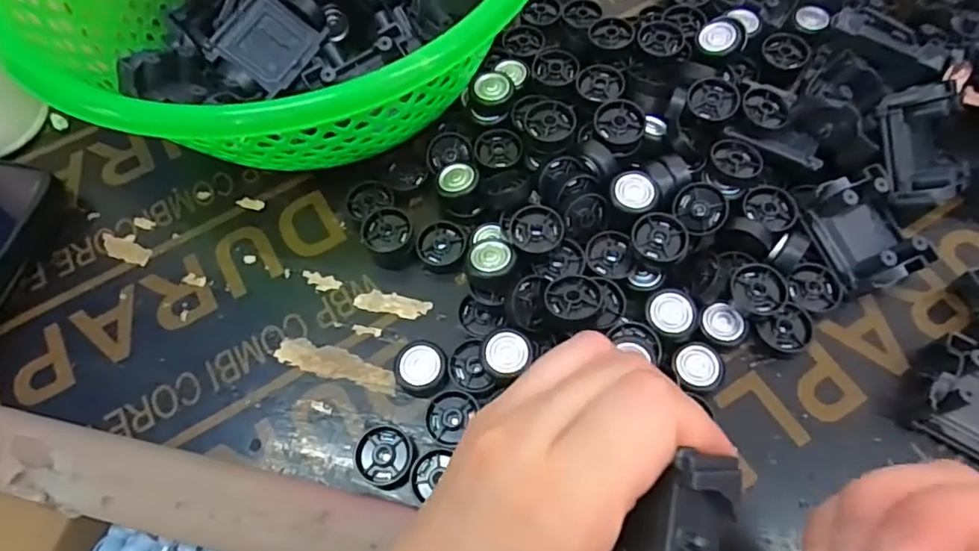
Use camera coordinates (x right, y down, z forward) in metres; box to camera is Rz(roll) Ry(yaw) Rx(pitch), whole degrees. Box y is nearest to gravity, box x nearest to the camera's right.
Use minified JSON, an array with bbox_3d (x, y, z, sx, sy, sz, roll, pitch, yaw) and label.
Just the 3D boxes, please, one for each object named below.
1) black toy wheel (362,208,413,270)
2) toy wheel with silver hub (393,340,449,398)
[{"bbox_3d":[-0.049,-0.019,0.288,0.023,0.019,0.024,-1,64,2],"label":"black toy wheel"},{"bbox_3d":[-0.030,0.042,0.265,0.024,0.008,0.025,-1,64,2],"label":"toy wheel with silver hub"}]

